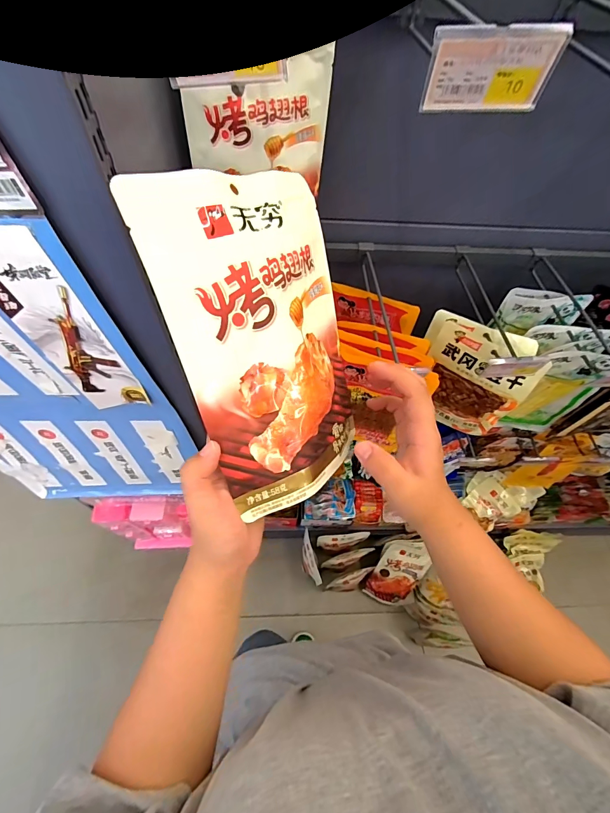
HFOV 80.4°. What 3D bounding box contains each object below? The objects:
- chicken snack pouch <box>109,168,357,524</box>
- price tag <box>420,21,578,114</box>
[{"bbox_3d":[-0.019,-0.049,0.285,0.159,0.244,0.027,-31,23,-37],"label":"chicken snack pouch"},{"bbox_3d":[0.121,-0.219,0.237,0.080,0.048,0.004,2,74,4],"label":"price tag"}]

